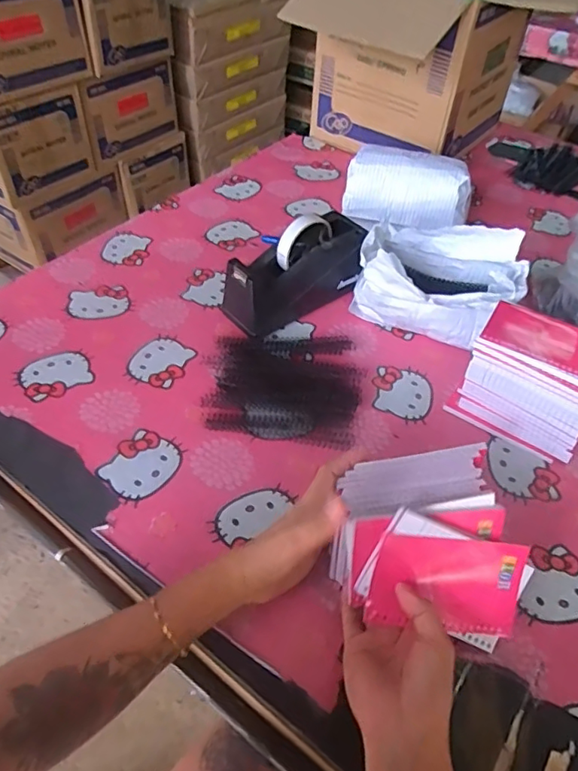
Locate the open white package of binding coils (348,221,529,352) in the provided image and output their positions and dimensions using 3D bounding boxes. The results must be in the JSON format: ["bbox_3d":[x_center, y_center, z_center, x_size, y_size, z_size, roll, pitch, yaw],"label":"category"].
[{"bbox_3d":[0.191,-0.131,0.706,0.198,0.115,0.148,15,49,10],"label":"open white package of binding coils"}]

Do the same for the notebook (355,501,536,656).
[{"bbox_3d":[0.131,0.164,0.453,0.135,0.093,0.015,20,4,-8],"label":"notebook"}]

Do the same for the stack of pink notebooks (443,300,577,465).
[{"bbox_3d":[0.273,-0.006,0.609,0.140,0.107,0.108,28,52,21],"label":"stack of pink notebooks"}]

